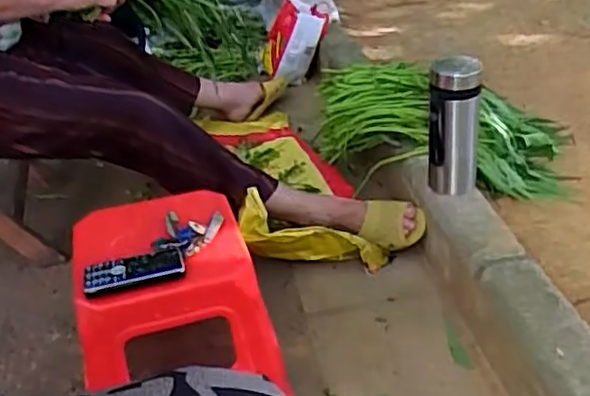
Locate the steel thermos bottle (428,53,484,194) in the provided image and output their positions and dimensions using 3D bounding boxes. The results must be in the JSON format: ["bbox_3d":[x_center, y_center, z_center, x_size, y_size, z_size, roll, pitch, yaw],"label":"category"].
[{"bbox_3d":[0.268,-0.118,1.085,0.079,0.223,0.082,3,33,11],"label":"steel thermos bottle"}]

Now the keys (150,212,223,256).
[{"bbox_3d":[-0.146,0.044,0.875,0.080,0.031,0.073,1,32,8],"label":"keys"}]

